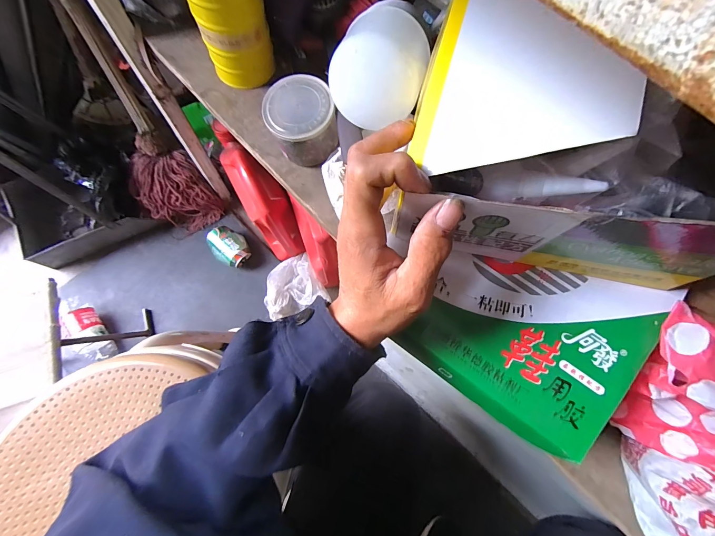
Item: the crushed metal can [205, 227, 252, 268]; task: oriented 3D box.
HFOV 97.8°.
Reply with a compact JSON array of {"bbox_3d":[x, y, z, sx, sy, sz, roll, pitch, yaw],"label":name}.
[{"bbox_3d":[-0.316,-0.052,0.770,0.096,0.058,0.078,33,75,7],"label":"crushed metal can"}]

